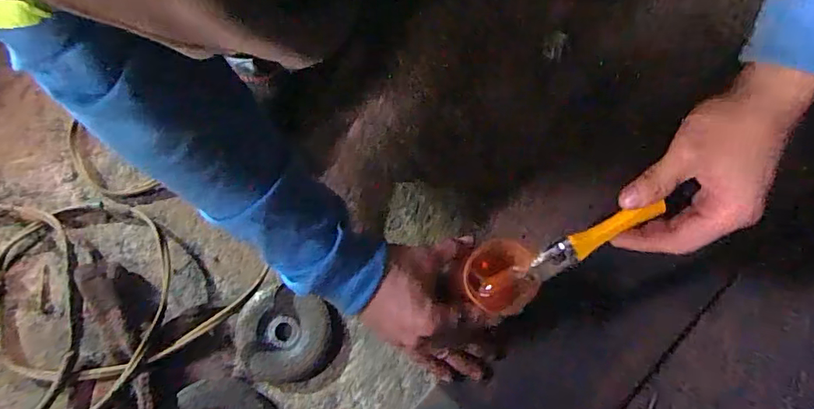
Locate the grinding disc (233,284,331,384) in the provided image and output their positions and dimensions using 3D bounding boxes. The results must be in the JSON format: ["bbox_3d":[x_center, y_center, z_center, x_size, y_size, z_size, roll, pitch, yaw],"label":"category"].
[{"bbox_3d":[-0.114,0.119,0.447,0.082,0.010,0.080,0,76,0],"label":"grinding disc"}]

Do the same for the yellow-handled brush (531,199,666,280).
[{"bbox_3d":[0.135,0.023,0.351,0.098,0.008,0.018,-28,77,1],"label":"yellow-handled brush"}]

